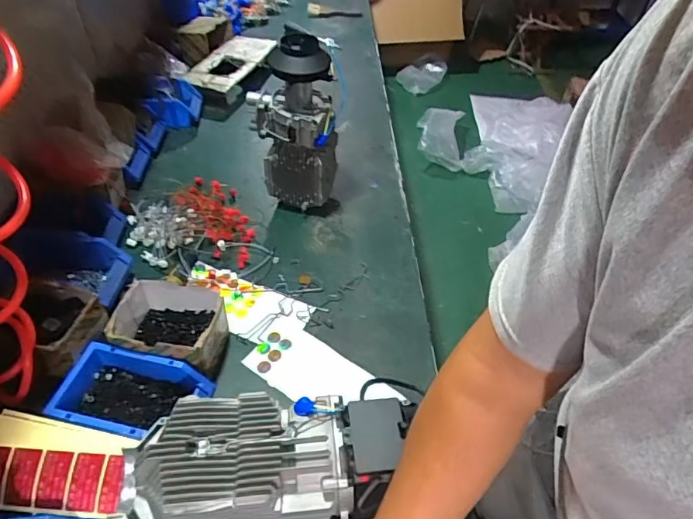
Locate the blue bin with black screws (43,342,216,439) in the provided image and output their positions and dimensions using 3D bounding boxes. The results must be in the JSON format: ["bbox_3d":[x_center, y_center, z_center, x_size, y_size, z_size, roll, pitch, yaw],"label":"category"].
[{"bbox_3d":[-0.295,0.197,0.678,0.192,0.071,0.116,10,47,7],"label":"blue bin with black screws"}]

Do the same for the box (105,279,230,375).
[{"bbox_3d":[-0.268,0.105,0.751,0.153,0.095,0.121,5,46,3],"label":"box"}]

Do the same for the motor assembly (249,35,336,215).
[{"bbox_3d":[-0.099,-0.242,0.942,0.165,0.325,0.126,-2,46,-4],"label":"motor assembly"}]

